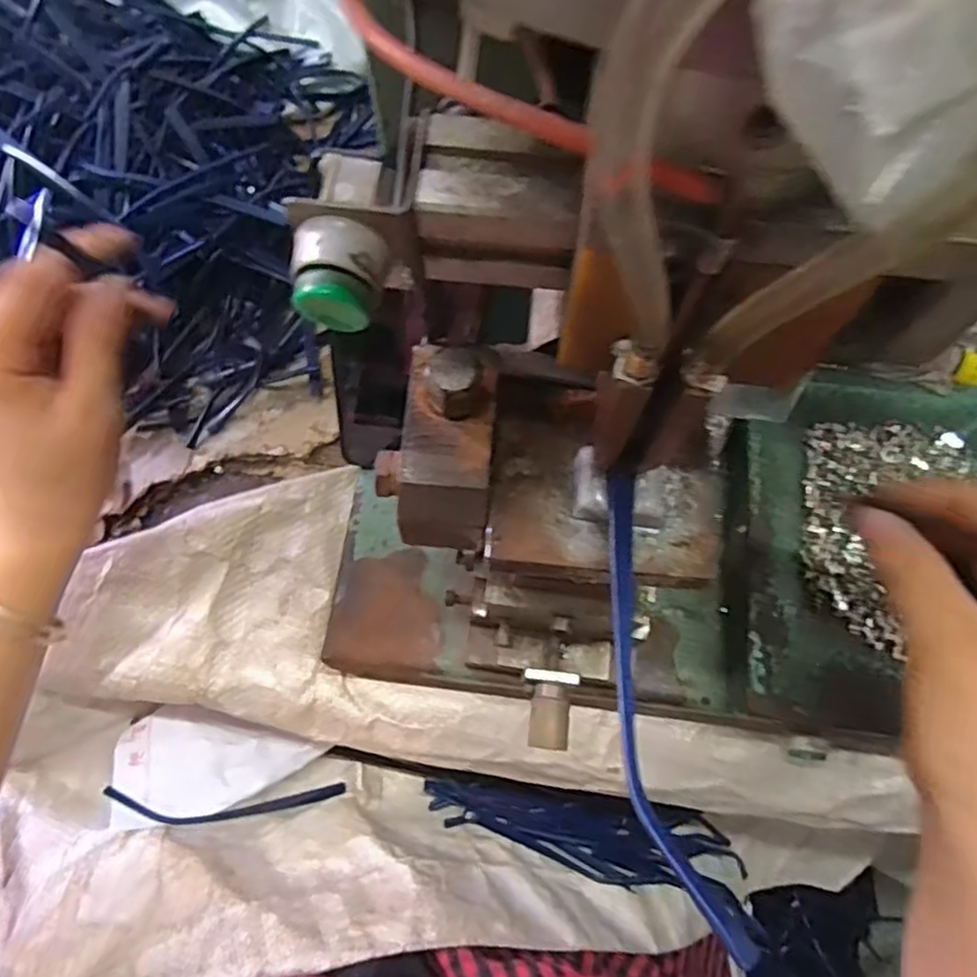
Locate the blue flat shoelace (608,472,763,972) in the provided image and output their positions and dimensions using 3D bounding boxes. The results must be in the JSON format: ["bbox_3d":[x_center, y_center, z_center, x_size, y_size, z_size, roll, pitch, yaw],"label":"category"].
[{"bbox_3d":[0.047,0.053,0.199,0.022,0.006,0.139,-3,55,-2],"label":"blue flat shoelace"}]

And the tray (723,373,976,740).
[{"bbox_3d":[0.222,0.031,0.382,0.172,0.030,0.200,6,71,2],"label":"tray"}]

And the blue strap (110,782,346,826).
[{"bbox_3d":[-0.174,0.212,0.464,0.150,0.010,0.024,5,70,-21],"label":"blue strap"}]

